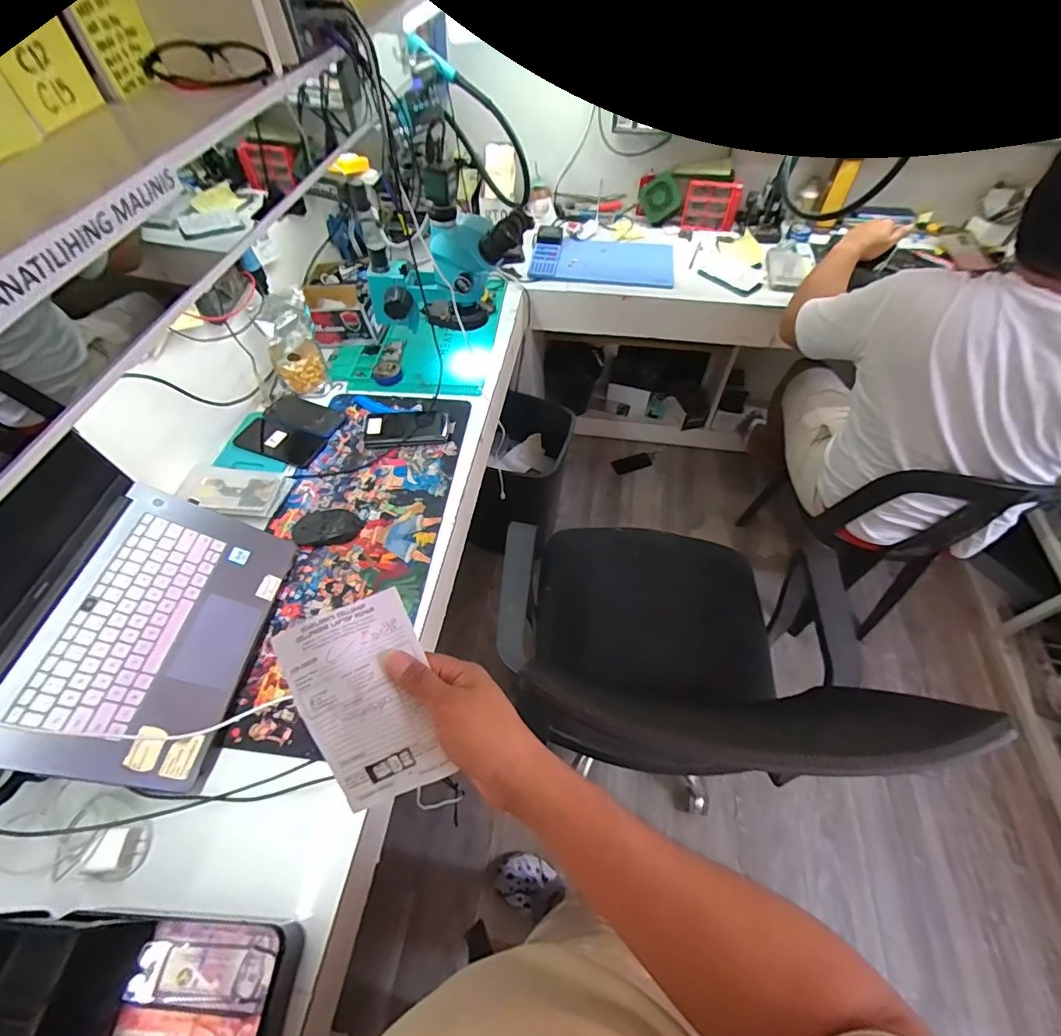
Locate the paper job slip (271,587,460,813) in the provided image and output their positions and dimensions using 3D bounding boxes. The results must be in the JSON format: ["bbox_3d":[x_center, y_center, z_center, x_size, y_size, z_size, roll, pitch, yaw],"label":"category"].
[{"bbox_3d":[-0.126,0.143,0.380,0.097,0.023,0.148,-24,83,-12],"label":"paper job slip"}]

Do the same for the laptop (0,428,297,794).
[{"bbox_3d":[-0.514,0.114,0.598,0.240,0.270,0.360,2,55,3],"label":"laptop"}]

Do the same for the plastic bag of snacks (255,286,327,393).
[{"bbox_3d":[-0.479,-0.347,0.984,0.106,0.191,0.076,-27,59,-17],"label":"plastic bag of snacks"}]

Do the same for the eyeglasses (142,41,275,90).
[{"bbox_3d":[-0.343,-0.496,0.530,0.145,0.041,0.052,5,55,4],"label":"eyeglasses"}]

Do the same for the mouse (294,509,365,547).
[{"bbox_3d":[-0.341,0.017,0.813,0.105,0.029,0.061,-7,55,-4],"label":"mouse"}]

